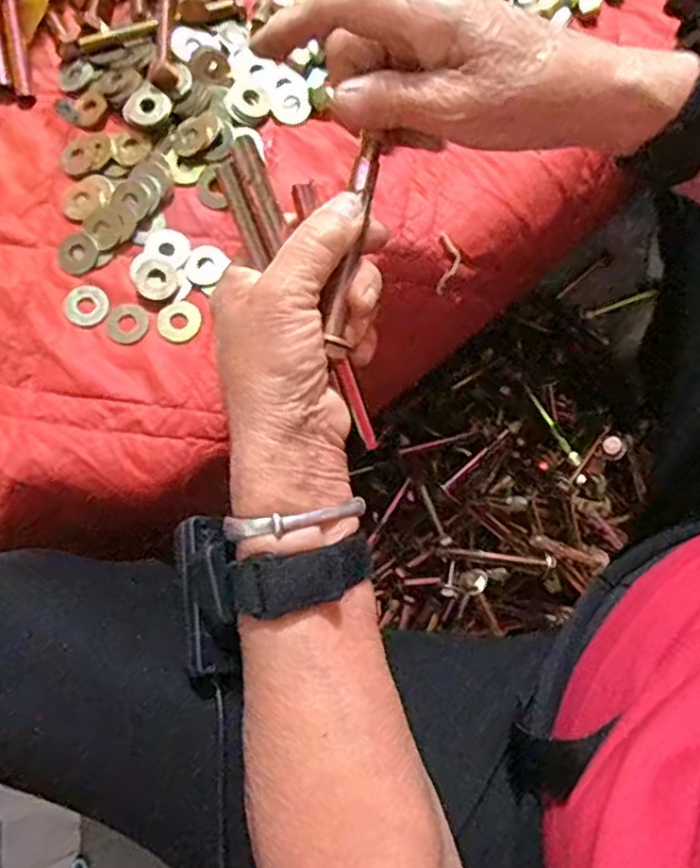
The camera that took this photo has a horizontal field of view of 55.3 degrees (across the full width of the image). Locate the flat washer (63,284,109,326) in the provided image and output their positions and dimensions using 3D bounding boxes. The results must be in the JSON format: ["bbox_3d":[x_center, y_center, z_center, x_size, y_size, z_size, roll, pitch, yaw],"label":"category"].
[{"bbox_3d":[-0.151,-0.074,0.381,0.024,0.004,0.024,0,78,1],"label":"flat washer"}]

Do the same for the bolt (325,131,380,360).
[{"bbox_3d":[0.000,-0.083,0.295,0.011,0.009,0.100,11,87,4],"label":"bolt"}]

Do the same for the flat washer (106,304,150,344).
[{"bbox_3d":[-0.127,-0.063,0.380,0.024,0.004,0.024,0,78,1],"label":"flat washer"}]

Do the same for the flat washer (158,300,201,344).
[{"bbox_3d":[-0.098,-0.065,0.383,0.025,0.004,0.024,0,78,1],"label":"flat washer"}]

